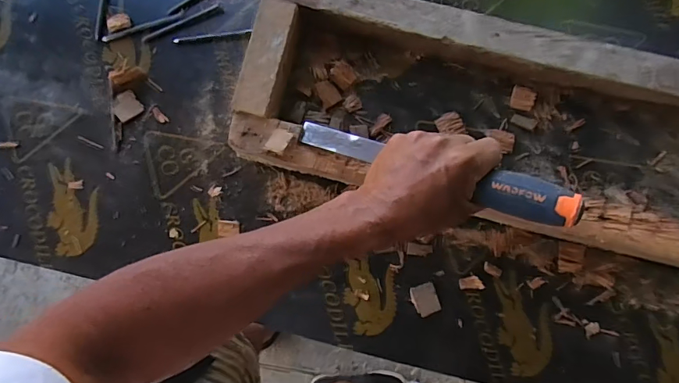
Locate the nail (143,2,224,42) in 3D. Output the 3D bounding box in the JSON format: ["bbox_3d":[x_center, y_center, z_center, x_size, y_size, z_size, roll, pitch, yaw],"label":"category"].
[{"bbox_3d":[-0.188,-0.202,0.525,0.099,0.005,0.012,-24,83,-2],"label":"nail"}]

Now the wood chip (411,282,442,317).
[{"bbox_3d":[0.092,0.116,0.470,0.027,0.004,0.032,-20,83,-2],"label":"wood chip"}]

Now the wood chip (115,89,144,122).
[{"bbox_3d":[-0.245,-0.098,0.502,0.030,0.006,0.029,-36,84,-4],"label":"wood chip"}]

